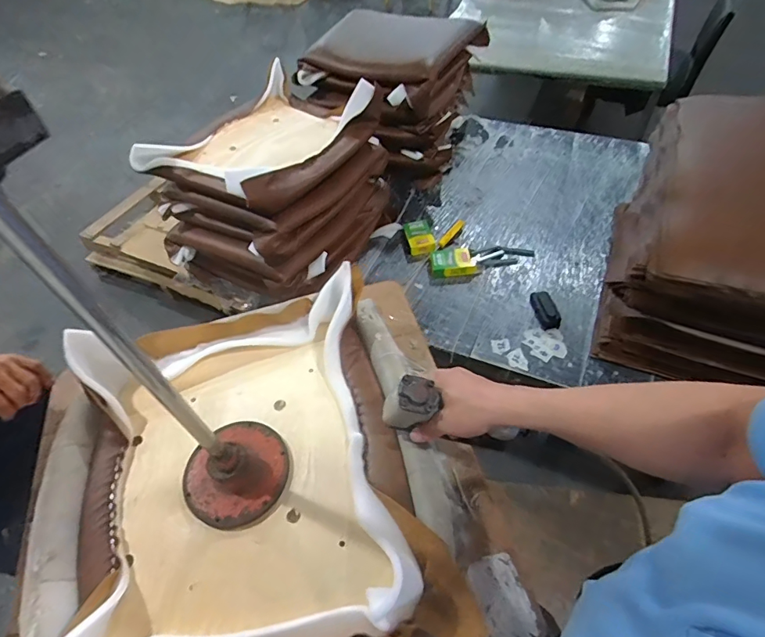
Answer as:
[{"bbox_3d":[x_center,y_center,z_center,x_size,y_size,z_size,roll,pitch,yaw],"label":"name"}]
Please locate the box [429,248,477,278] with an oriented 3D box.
[{"bbox_3d":[0.203,-0.165,1.312,0.120,0.026,0.085,-6,53,1],"label":"box"}]

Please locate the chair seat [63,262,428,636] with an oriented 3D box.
[{"bbox_3d":[-0.193,0.190,0.625,0.405,0.096,0.463,-15,53,-6],"label":"chair seat"}]

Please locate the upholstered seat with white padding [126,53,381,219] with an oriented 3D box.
[{"bbox_3d":[-0.293,-0.485,1.203,0.419,0.118,0.540,23,59,21],"label":"upholstered seat with white padding"}]

